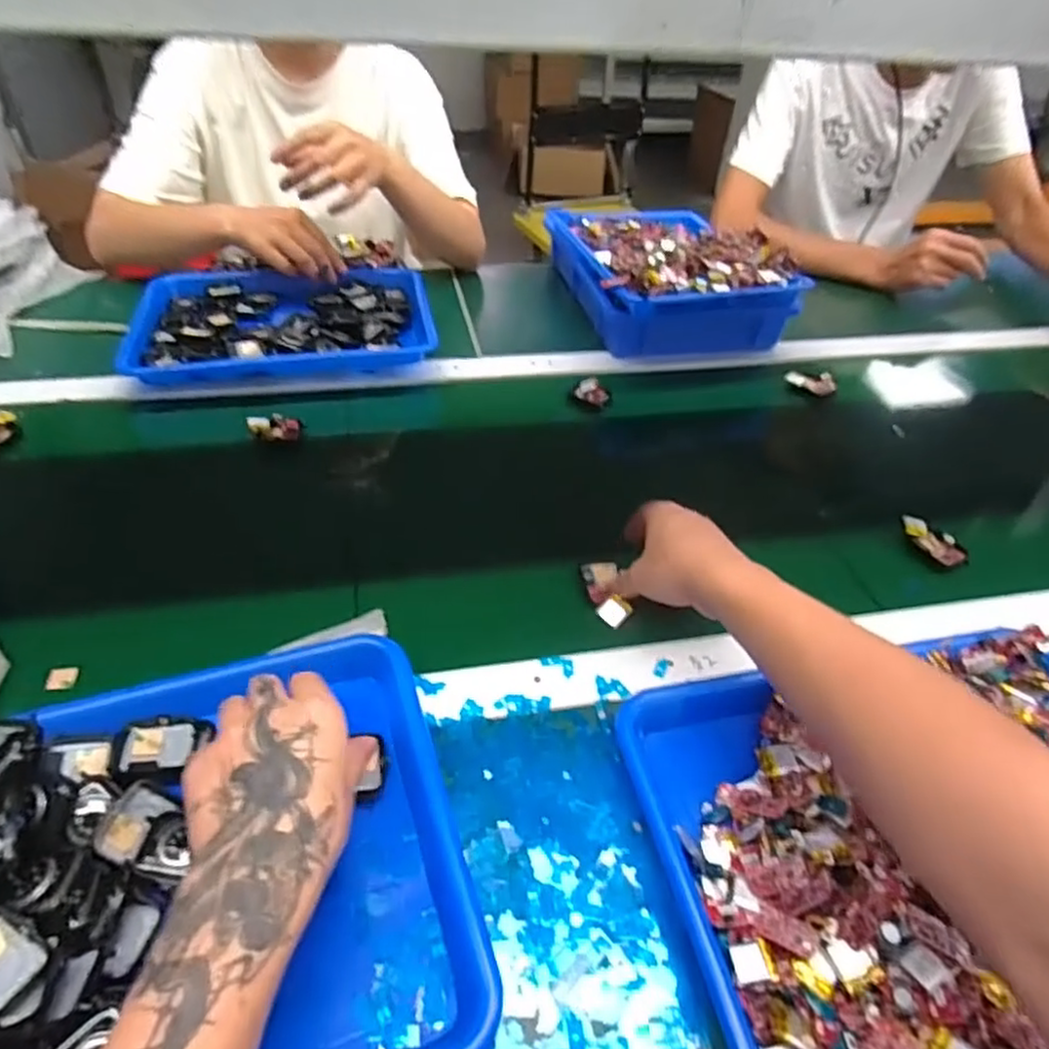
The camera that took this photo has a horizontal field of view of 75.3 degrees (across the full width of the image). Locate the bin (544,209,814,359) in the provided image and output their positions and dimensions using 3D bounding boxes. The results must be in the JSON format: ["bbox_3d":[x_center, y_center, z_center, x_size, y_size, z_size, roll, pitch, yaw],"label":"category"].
[{"bbox_3d":[0.180,-0.339,0.896,0.242,0.106,0.311,-10,45,-14],"label":"bin"}]

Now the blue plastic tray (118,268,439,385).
[{"bbox_3d":[-0.283,-0.243,0.817,0.324,0.050,0.232,-9,45,-14],"label":"blue plastic tray"}]

